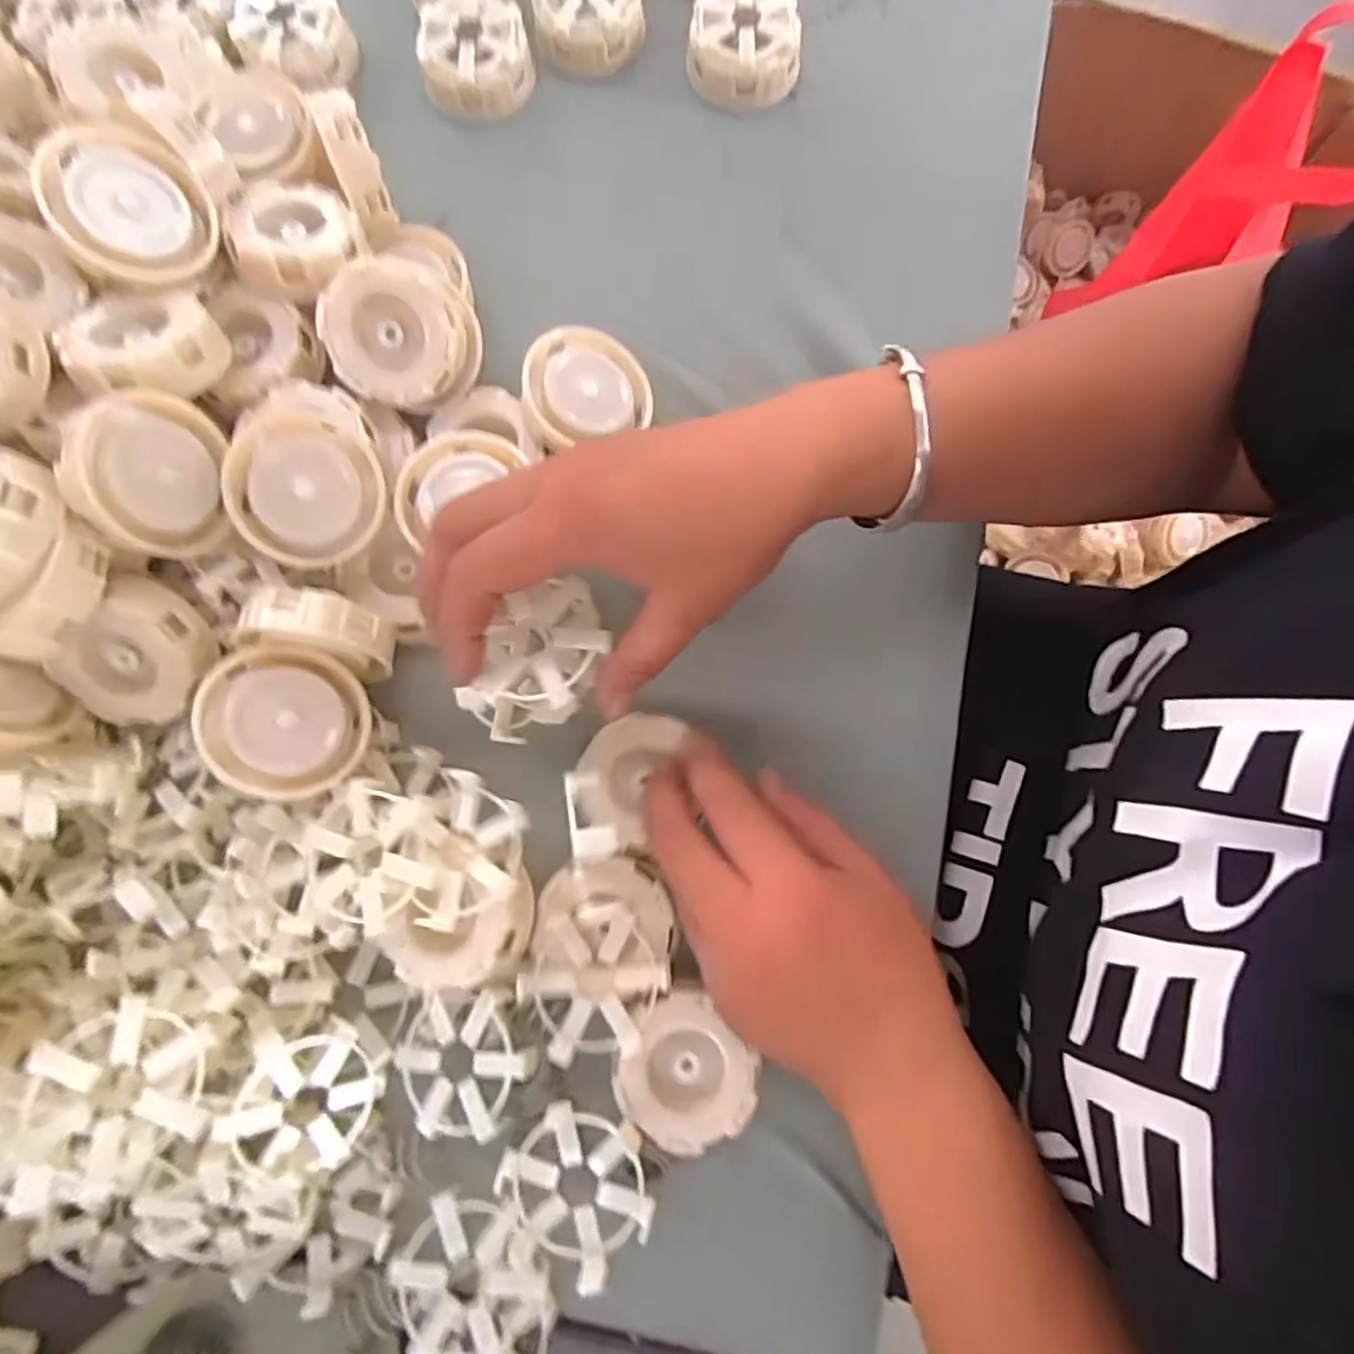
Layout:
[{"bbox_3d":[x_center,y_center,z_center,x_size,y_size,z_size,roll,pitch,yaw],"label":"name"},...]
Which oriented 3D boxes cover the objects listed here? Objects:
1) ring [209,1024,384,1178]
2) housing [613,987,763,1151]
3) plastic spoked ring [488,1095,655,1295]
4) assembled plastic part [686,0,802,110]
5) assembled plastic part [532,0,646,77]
[{"bbox_3d":[-0.144,0.165,0.277,0.008,0.055,0.049,-3,66,45],"label":"ring"},{"bbox_3d":[0.002,0.164,0.296,0.051,0.017,0.056,0,79,1],"label":"housing"},{"bbox_3d":[-0.040,0.201,0.277,0.059,0.019,0.057,0,79,1],"label":"plastic spoked ring"},{"bbox_3d":[0.038,-0.352,0.397,0.060,0.033,0.054,13,79,3],"label":"assembled plastic part"},{"bbox_3d":[-0.049,-0.379,0.402,0.056,0.026,0.056,12,79,3],"label":"assembled plastic part"}]

